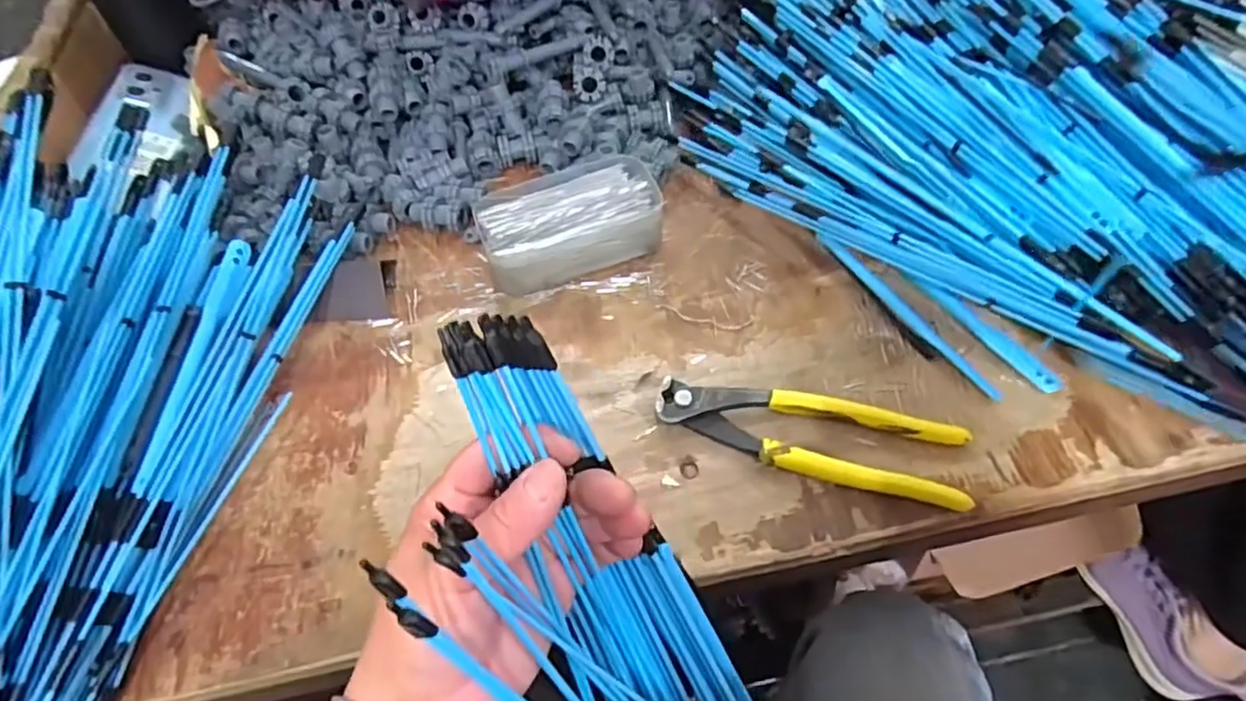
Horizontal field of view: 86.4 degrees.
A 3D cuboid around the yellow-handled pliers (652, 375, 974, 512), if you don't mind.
[{"bbox_3d":[0.099,0.048,0.360,0.161,0.025,0.046,11,57,11],"label":"yellow-handled pliers"}]

